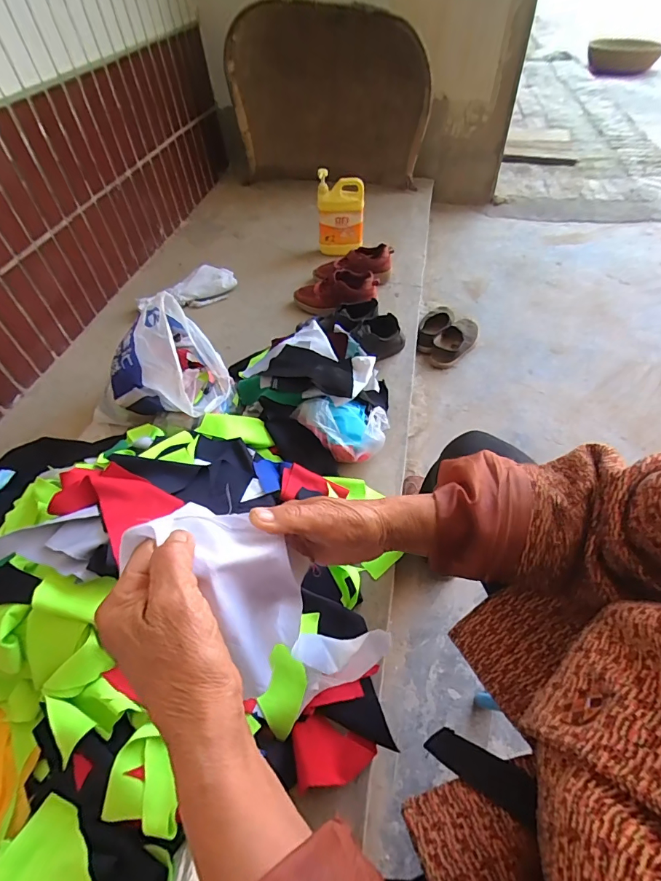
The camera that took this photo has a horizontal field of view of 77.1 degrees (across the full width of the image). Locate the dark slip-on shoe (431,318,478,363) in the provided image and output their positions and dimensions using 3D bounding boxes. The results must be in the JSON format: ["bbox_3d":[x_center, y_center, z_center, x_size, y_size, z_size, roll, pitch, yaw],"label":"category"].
[{"bbox_3d":[0.374,-0.296,1.231,0.087,0.051,0.215,35,61,27],"label":"dark slip-on shoe"}]

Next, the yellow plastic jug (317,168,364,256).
[{"bbox_3d":[0.034,-0.717,1.325,0.144,0.212,0.073,-2,52,-1],"label":"yellow plastic jug"}]

